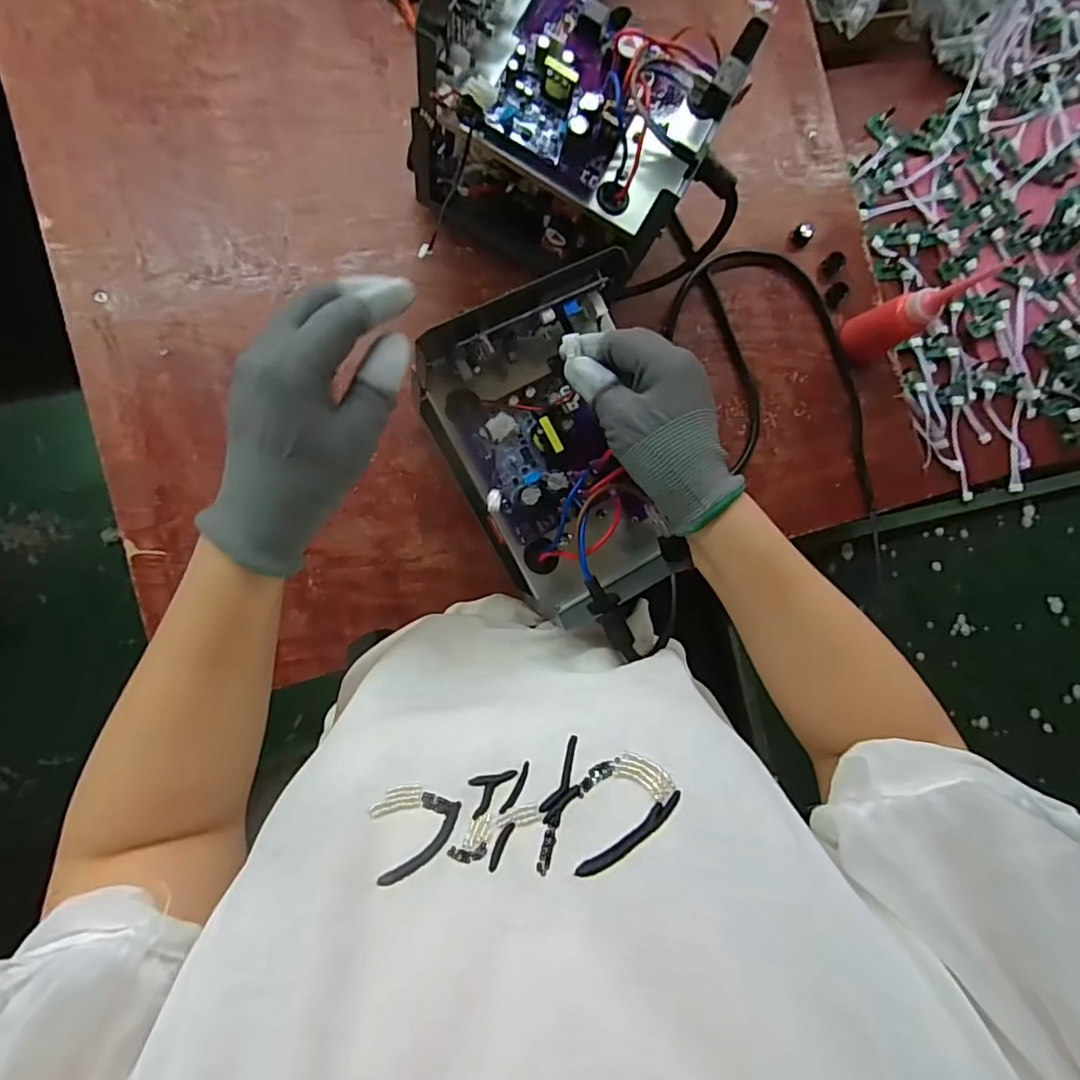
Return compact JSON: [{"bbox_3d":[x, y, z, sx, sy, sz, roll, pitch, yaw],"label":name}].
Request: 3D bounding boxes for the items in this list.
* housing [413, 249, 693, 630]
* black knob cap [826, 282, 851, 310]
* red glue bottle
[{"bbox_3d":[0.010,-0.052,0.391,0.120,0.077,0.208,-17,91,-10],"label":"housing"},{"bbox_3d":[0.324,-0.267,0.611,0.022,0.013,0.024,0,88,-10],"label":"black knob cap"},{"bbox_3d":[0.354,-0.217,0.535,0.038,0.156,0.047,-29,93,-10],"label":"red glue bottle"}]

